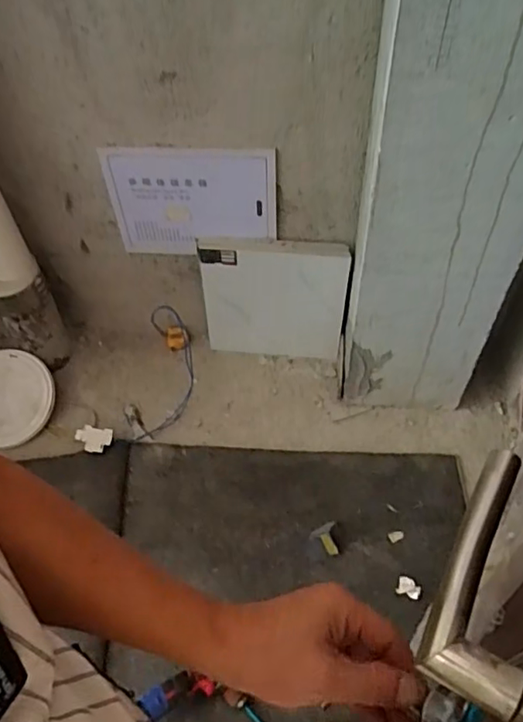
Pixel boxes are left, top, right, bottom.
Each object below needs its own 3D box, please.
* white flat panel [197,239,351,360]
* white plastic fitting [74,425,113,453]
[{"bbox_3d":[0.033,-0.169,1.581,0.400,0.383,0.043,5,43,5],"label":"white flat panel"},{"bbox_3d":[-0.441,0.201,1.465,0.091,0.050,0.060,4,52,5],"label":"white plastic fitting"}]

